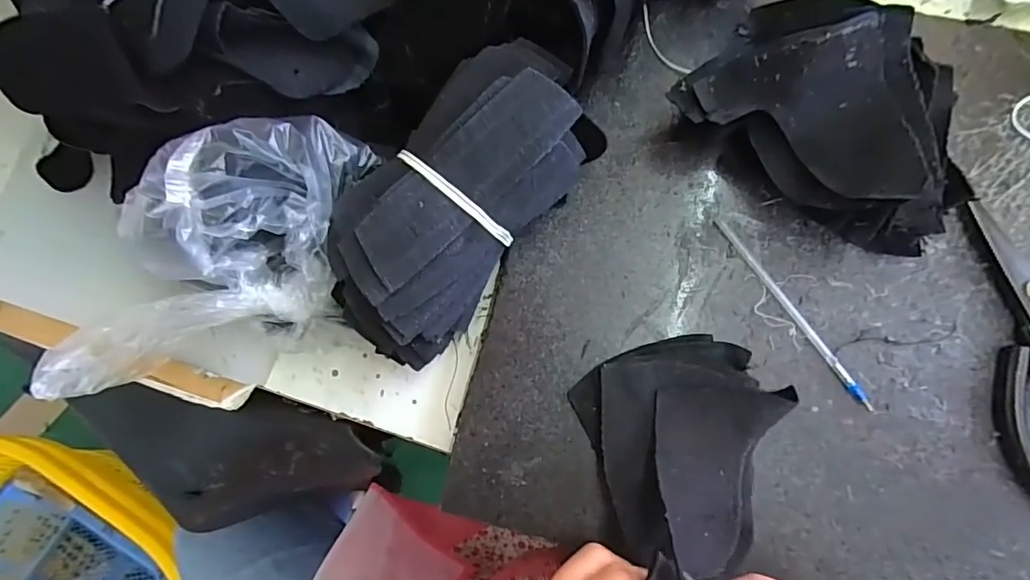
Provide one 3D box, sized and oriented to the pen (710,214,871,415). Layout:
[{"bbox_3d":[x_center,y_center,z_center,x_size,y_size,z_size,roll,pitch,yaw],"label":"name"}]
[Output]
[{"bbox_3d":[0.151,0.011,0.283,0.007,0.004,0.125,-36,81,0],"label":"pen"}]

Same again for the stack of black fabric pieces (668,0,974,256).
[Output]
[{"bbox_3d":[0.165,-0.089,0.263,0.145,0.069,0.094,39,87,9],"label":"stack of black fabric pieces"}]

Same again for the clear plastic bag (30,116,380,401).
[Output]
[{"bbox_3d":[-0.148,-0.014,0.241,0.177,0.089,0.078,-25,80,0],"label":"clear plastic bag"}]

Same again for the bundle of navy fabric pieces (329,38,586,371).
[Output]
[{"bbox_3d":[-0.030,-0.042,0.272,0.071,0.072,0.158,40,87,9],"label":"bundle of navy fabric pieces"}]

